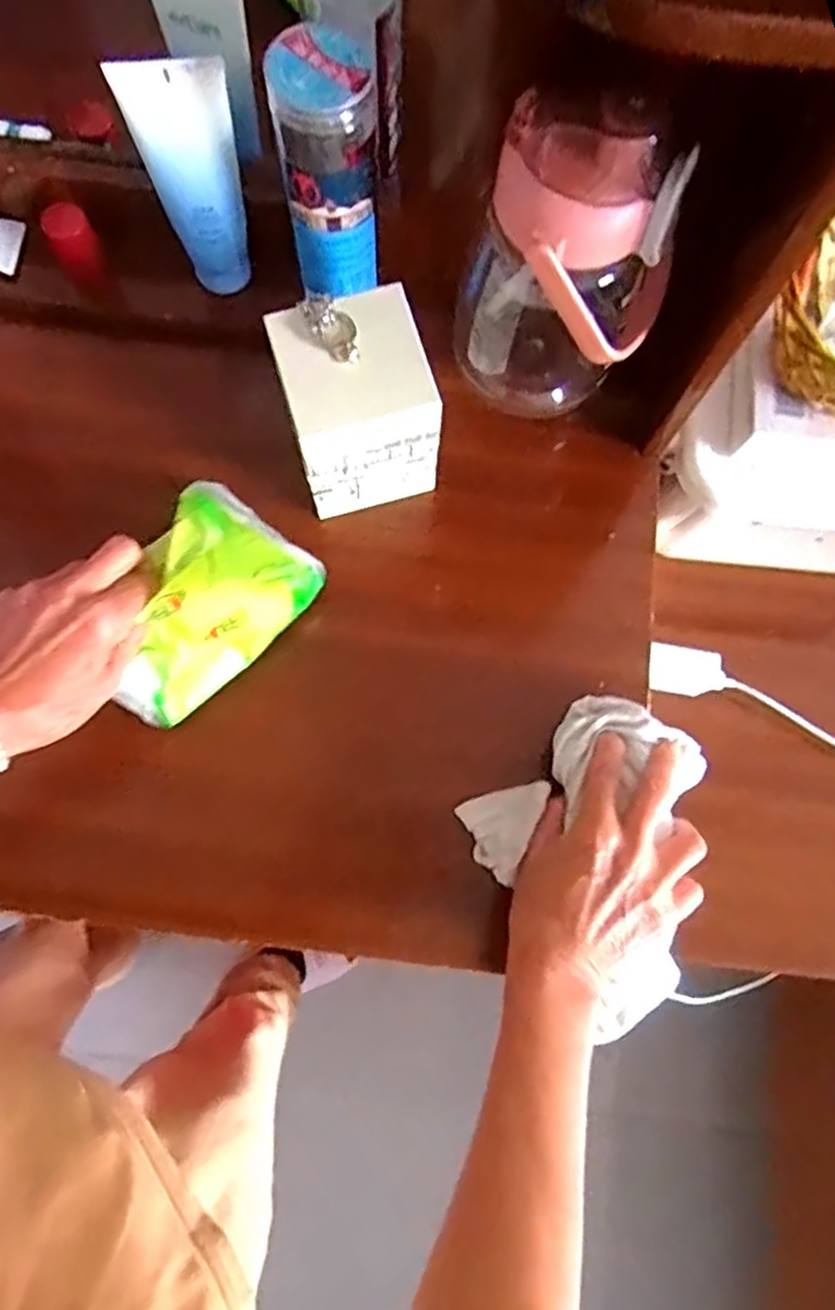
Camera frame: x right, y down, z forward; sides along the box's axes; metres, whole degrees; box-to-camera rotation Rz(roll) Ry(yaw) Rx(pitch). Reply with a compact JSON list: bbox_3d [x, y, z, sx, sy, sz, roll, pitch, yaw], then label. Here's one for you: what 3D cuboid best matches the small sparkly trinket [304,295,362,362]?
[{"bbox_3d":[-0.046,-0.181,0.408,0.022,0.007,0.043,-33,75,-13],"label":"small sparkly trinket"}]

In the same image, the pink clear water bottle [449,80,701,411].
[{"bbox_3d":[0.080,-0.213,0.439,0.107,0.214,0.094,12,70,2],"label":"pink clear water bottle"}]

